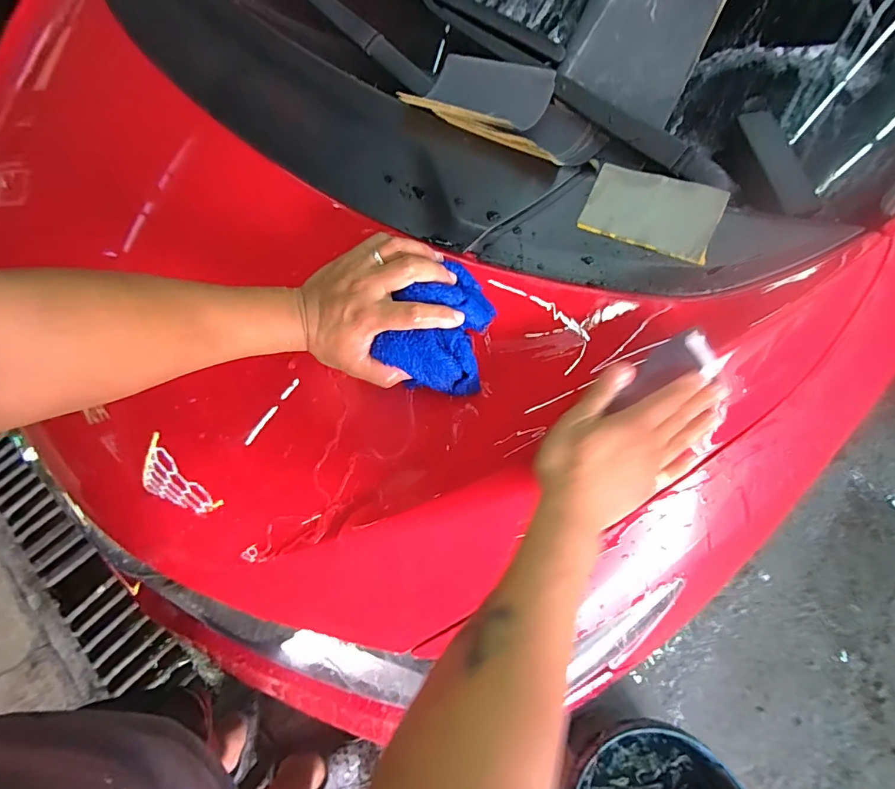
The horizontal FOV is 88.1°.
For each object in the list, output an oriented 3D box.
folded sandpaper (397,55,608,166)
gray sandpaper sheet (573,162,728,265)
[{"bbox_3d":[0.060,-0.309,0.504,0.212,0.042,0.118,35,70,17],"label":"folded sandpaper"},{"bbox_3d":[0.191,-0.173,0.435,0.117,0.005,0.070,23,86,15],"label":"gray sandpaper sheet"}]

